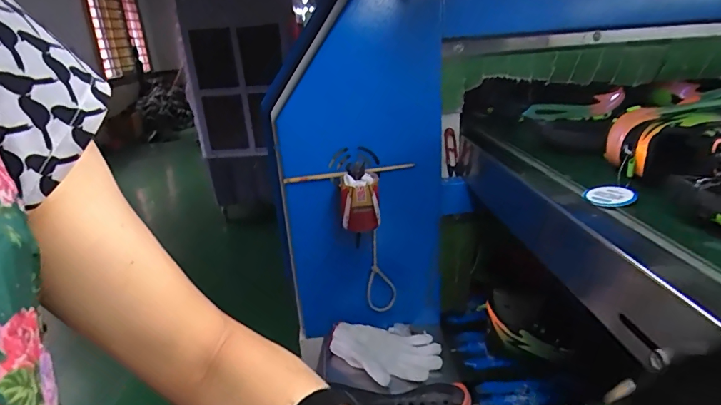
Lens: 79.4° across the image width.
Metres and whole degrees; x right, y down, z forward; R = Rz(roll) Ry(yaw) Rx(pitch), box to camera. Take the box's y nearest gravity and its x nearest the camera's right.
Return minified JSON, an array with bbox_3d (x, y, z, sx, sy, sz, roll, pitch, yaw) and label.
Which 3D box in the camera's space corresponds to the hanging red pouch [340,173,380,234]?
[{"bbox_3d":[0.000,0.001,0.740,0.064,0.093,0.059,-3,21,1],"label":"hanging red pouch"}]

